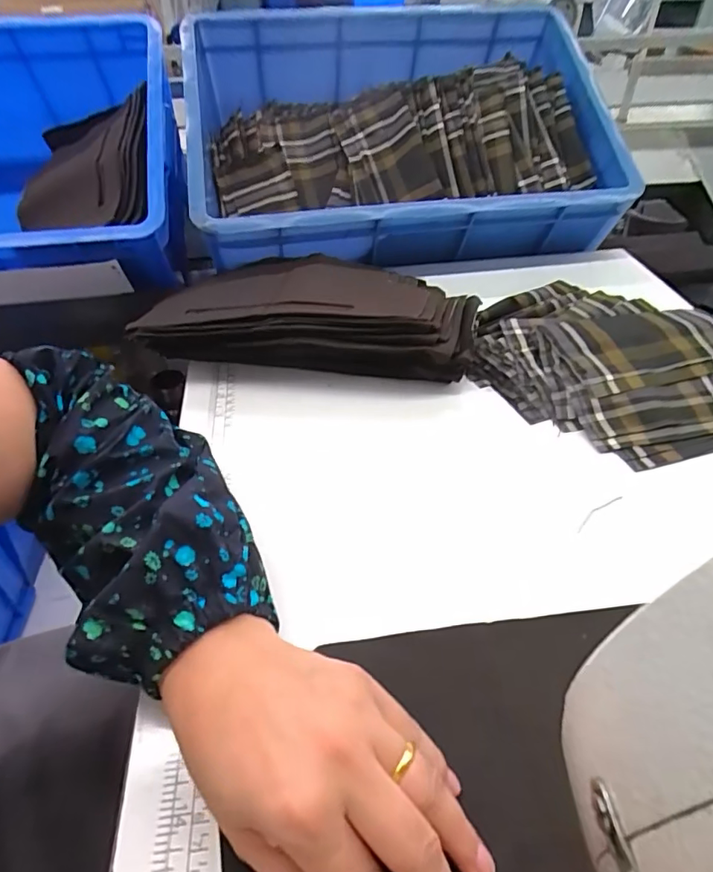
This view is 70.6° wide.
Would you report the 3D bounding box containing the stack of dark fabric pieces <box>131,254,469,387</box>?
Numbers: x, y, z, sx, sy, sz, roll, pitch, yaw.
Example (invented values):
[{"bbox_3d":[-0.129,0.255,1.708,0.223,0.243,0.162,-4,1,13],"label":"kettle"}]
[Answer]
[{"bbox_3d":[-0.046,-0.131,0.521,0.325,0.061,0.188,1,44,4],"label":"stack of dark fabric pieces"}]

